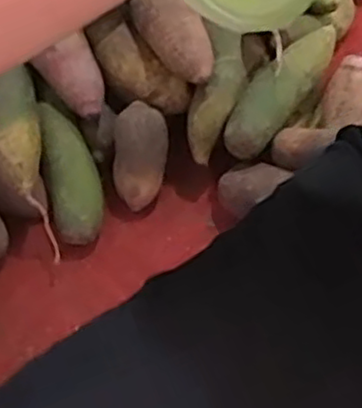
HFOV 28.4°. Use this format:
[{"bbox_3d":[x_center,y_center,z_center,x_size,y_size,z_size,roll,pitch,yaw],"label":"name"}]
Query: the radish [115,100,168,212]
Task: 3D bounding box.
[{"bbox_3d":[-0.046,-0.051,0.788,0.048,0.117,0.071,-7,8,-39],"label":"radish"}]

